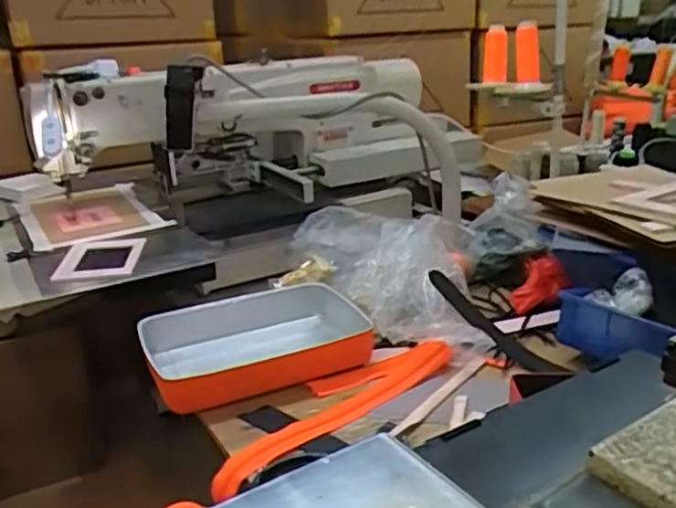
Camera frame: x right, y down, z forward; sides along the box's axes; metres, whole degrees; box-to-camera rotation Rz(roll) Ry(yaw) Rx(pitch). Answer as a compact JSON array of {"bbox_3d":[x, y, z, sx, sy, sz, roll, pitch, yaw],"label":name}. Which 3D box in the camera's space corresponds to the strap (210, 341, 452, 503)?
[{"bbox_3d":[-0.009,0.168,0.748,0.328,0.020,0.082,-18,26,-36],"label":"strap"}]

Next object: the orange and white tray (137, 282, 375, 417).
[{"bbox_3d":[-0.101,0.114,0.857,0.290,0.058,0.192,-12,23,-25],"label":"orange and white tray"}]

